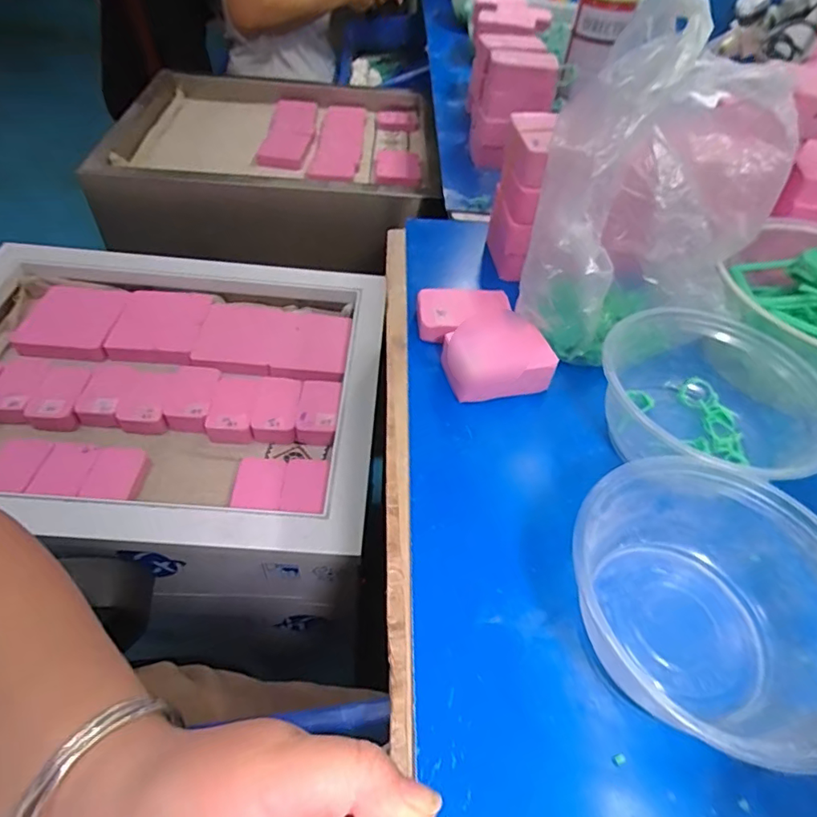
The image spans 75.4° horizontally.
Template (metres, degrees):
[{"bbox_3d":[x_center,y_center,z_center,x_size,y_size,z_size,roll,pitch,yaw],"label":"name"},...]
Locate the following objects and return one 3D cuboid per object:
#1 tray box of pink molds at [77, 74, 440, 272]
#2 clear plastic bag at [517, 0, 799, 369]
[{"bbox_3d":[-0.228,-0.419,0.929,0.507,0.172,0.406,2,50,-4],"label":"tray box of pink molds"},{"bbox_3d":[0.154,-0.124,0.334,0.148,0.187,0.099,-25,57,-24],"label":"clear plastic bag"}]

